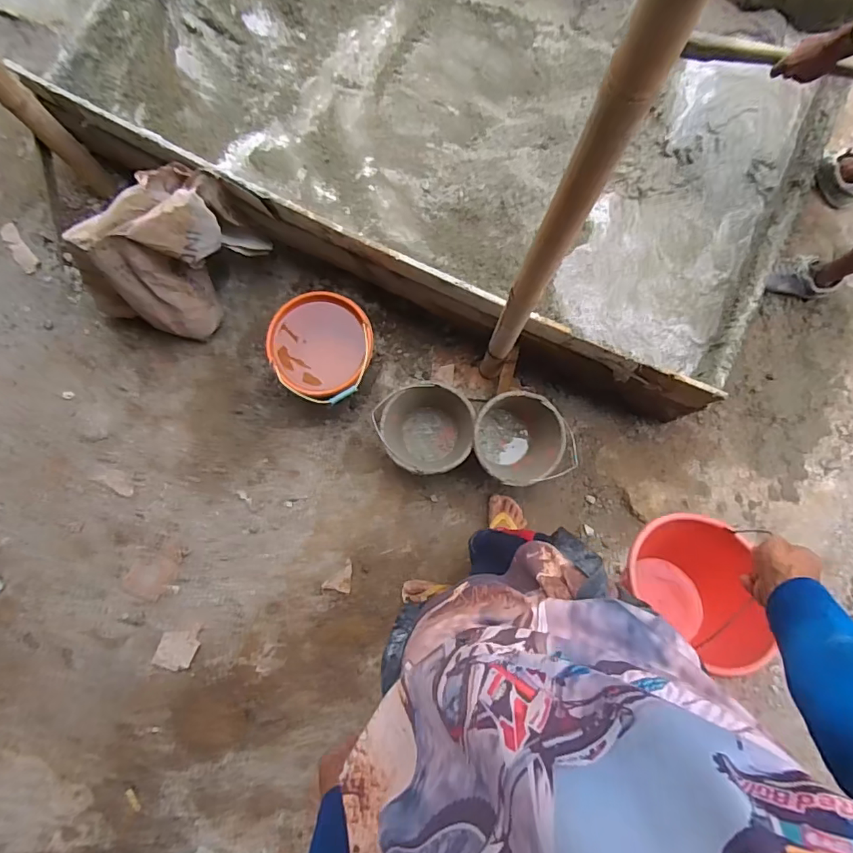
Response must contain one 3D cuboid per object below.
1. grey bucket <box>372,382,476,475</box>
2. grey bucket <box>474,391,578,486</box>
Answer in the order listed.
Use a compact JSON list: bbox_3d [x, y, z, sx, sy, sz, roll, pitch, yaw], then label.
[{"bbox_3d":[0.003,0.009,1.318,0.230,0.153,0.235,0,80,1],"label":"grey bucket"},{"bbox_3d":[0.246,0.035,1.305,0.240,0.168,0.231,0,82,0],"label":"grey bucket"}]

